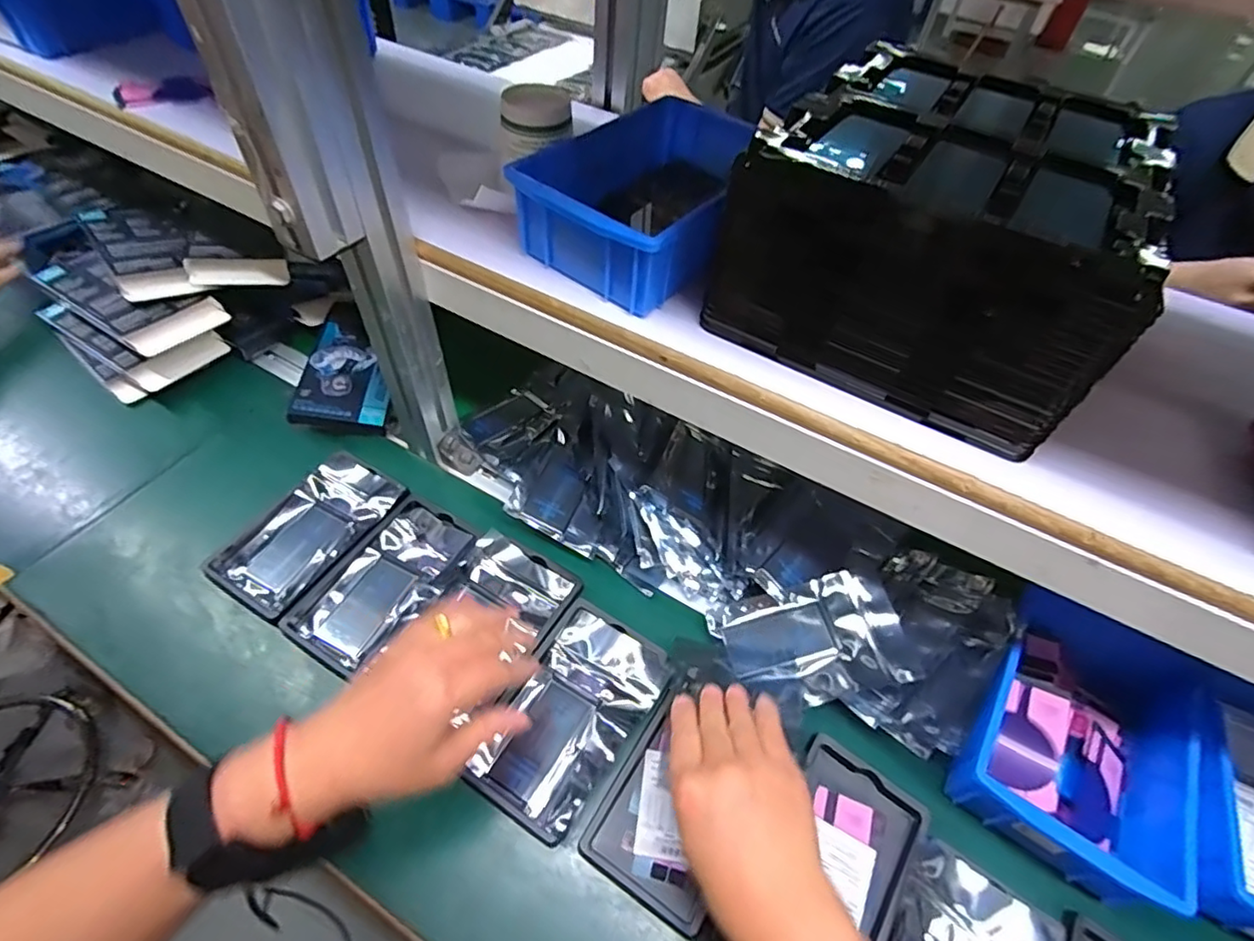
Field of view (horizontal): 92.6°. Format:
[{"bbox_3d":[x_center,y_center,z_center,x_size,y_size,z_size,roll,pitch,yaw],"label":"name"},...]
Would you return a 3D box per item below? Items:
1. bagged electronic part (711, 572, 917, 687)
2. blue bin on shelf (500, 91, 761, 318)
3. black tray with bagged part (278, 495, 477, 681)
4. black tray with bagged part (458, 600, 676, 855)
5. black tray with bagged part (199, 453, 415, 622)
[{"bbox_3d":[0.145,0.133,0.489,0.146,0.015,0.084,-10,52,9],"label":"bagged electronic part"},{"bbox_3d":[0.020,-0.200,0.451,0.149,0.062,0.174,35,57,20],"label":"blue bin on shelf"},{"bbox_3d":[-0.211,0.095,0.523,0.088,0.013,0.155,29,55,16],"label":"black tray with bagged part"},{"bbox_3d":[-0.044,0.185,0.462,0.098,0.018,0.157,30,56,17],"label":"black tray with bagged part"},{"bbox_3d":[-0.289,0.053,0.550,0.098,0.013,0.156,27,55,15],"label":"black tray with bagged part"}]

